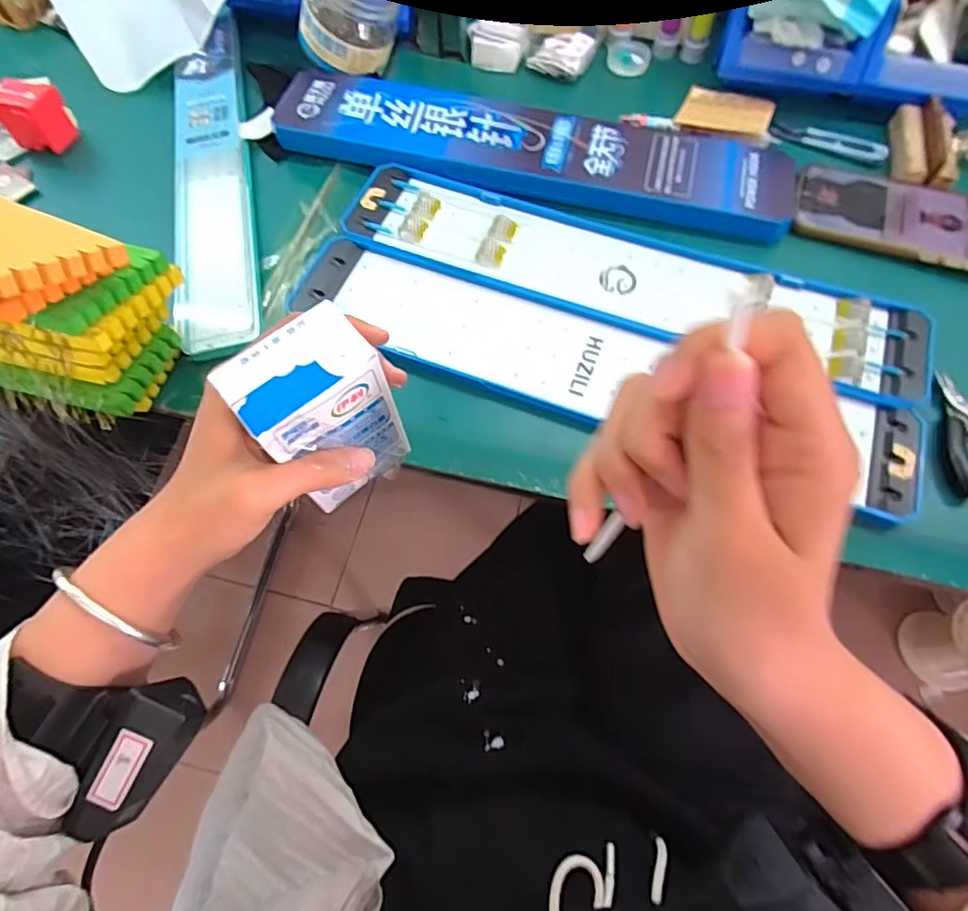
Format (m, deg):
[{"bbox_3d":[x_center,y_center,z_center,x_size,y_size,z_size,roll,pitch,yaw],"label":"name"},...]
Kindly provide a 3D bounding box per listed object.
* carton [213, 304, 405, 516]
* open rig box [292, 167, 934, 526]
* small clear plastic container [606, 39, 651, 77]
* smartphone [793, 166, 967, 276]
[{"bbox_3d":[-0.082,-0.019,0.291,0.062,0.101,0.042,-39,71,-16],"label":"carton"},{"bbox_3d":[0.093,-0.108,0.428,0.446,0.016,0.201,18,66,8],"label":"open rig box"},{"bbox_3d":[0.149,-0.411,0.582,0.044,0.018,0.044,7,65,3],"label":"small clear plastic container"},{"bbox_3d":[0.347,-0.199,0.465,0.167,0.014,0.092,18,66,8],"label":"smartphone"}]

